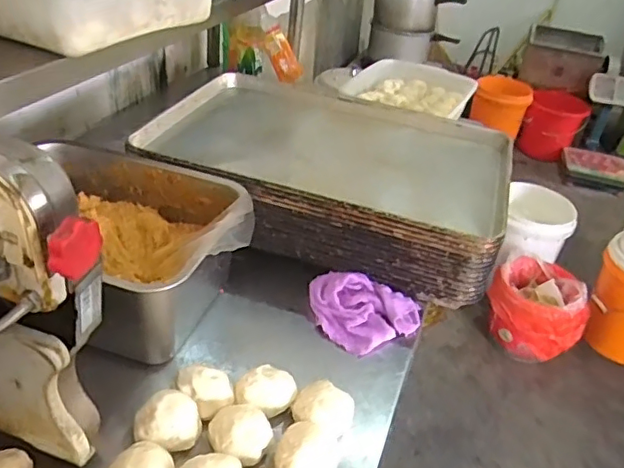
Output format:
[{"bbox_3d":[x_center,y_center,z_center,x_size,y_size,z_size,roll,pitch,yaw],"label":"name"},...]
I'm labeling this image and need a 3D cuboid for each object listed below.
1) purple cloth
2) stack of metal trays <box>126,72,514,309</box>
[{"bbox_3d":[0.074,0.095,0.828,0.139,0.048,0.138,-17,41,-31],"label":"purple cloth"},{"bbox_3d":[0.027,-0.109,1.006,0.585,0.125,0.419,15,35,11],"label":"stack of metal trays"}]

